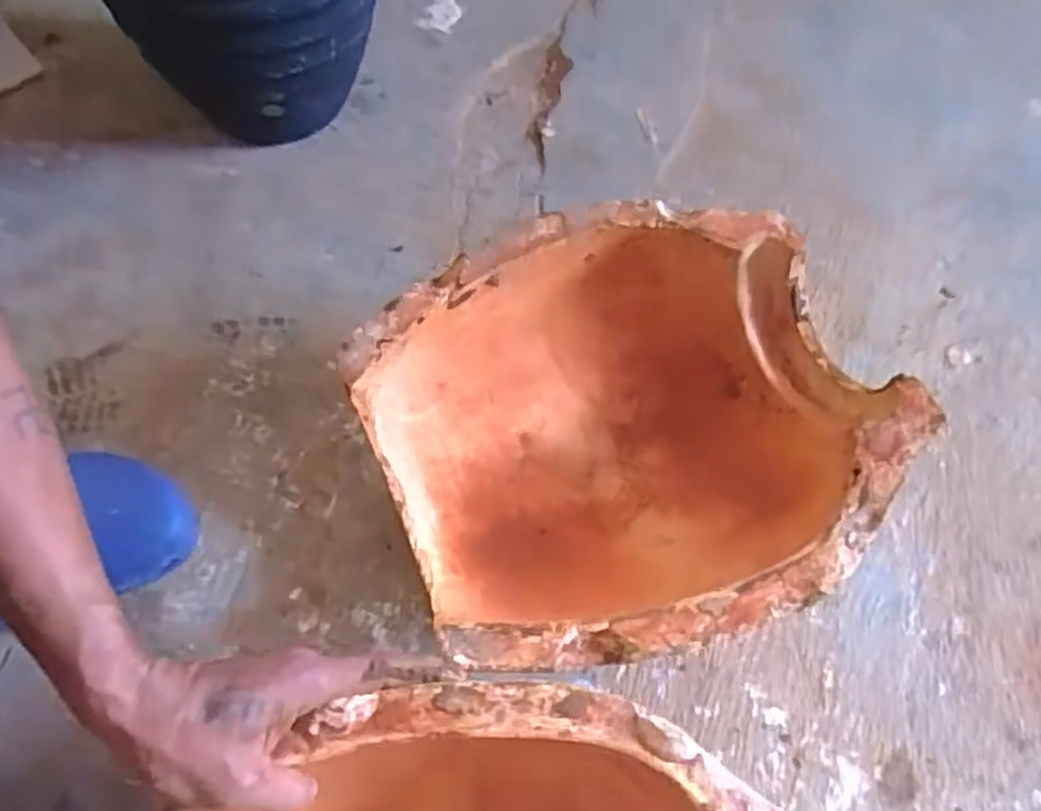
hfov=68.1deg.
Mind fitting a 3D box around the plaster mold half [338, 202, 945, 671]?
[{"bbox_3d":[0.072,0.029,0.554,0.322,0.162,0.286,-21,66,-12],"label":"plaster mold half"}]

